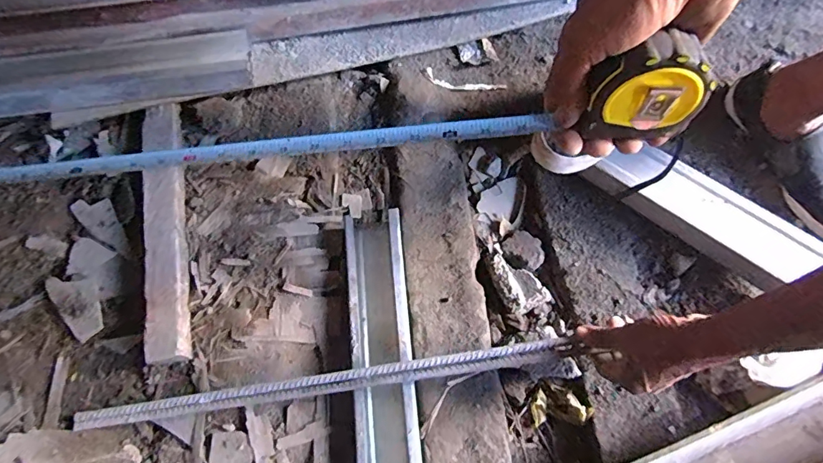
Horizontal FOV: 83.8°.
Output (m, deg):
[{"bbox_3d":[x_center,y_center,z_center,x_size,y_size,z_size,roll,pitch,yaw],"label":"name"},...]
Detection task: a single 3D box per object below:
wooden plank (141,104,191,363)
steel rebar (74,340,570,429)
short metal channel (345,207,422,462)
[{"bbox_3d":[-0.339,-0.009,0.636,0.054,0.036,0.370,-13,69,-2],"label":"wooden plank"},{"bbox_3d":[-0.110,0.184,0.550,0.580,0.019,0.025,-9,69,2],"label":"steel rebar"},{"bbox_3d":[-0.034,0.166,0.585,0.071,0.063,0.390,-6,69,1],"label":"short metal channel"}]

